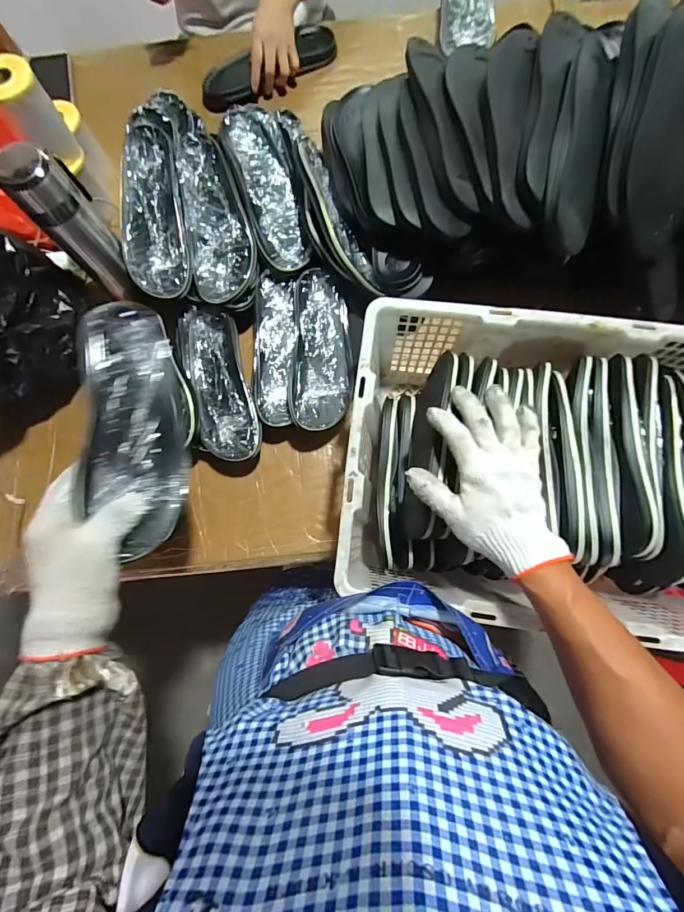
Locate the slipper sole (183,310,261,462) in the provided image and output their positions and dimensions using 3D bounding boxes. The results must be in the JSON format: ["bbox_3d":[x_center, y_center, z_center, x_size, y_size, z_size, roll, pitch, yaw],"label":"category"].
[{"bbox_3d":[-0.178,-0.108,0.595,0.084,0.016,0.235,-14,80,-1],"label":"slipper sole"}]

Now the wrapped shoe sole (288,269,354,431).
[{"bbox_3d":[-0.025,-0.151,0.583,0.087,0.021,0.228,4,86,-18],"label":"wrapped shoe sole"}]

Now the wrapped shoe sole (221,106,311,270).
[{"bbox_3d":[-0.107,-0.385,0.592,0.072,0.024,0.232,-17,94,-2],"label":"wrapped shoe sole"}]

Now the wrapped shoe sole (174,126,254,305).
[{"bbox_3d":[-0.185,-0.342,0.581,0.089,0.019,0.237,-12,93,-1],"label":"wrapped shoe sole"}]

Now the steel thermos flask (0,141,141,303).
[{"bbox_3d":[-0.346,-0.294,0.552,0.069,0.220,0.055,-40,82,-5],"label":"steel thermos flask"}]

